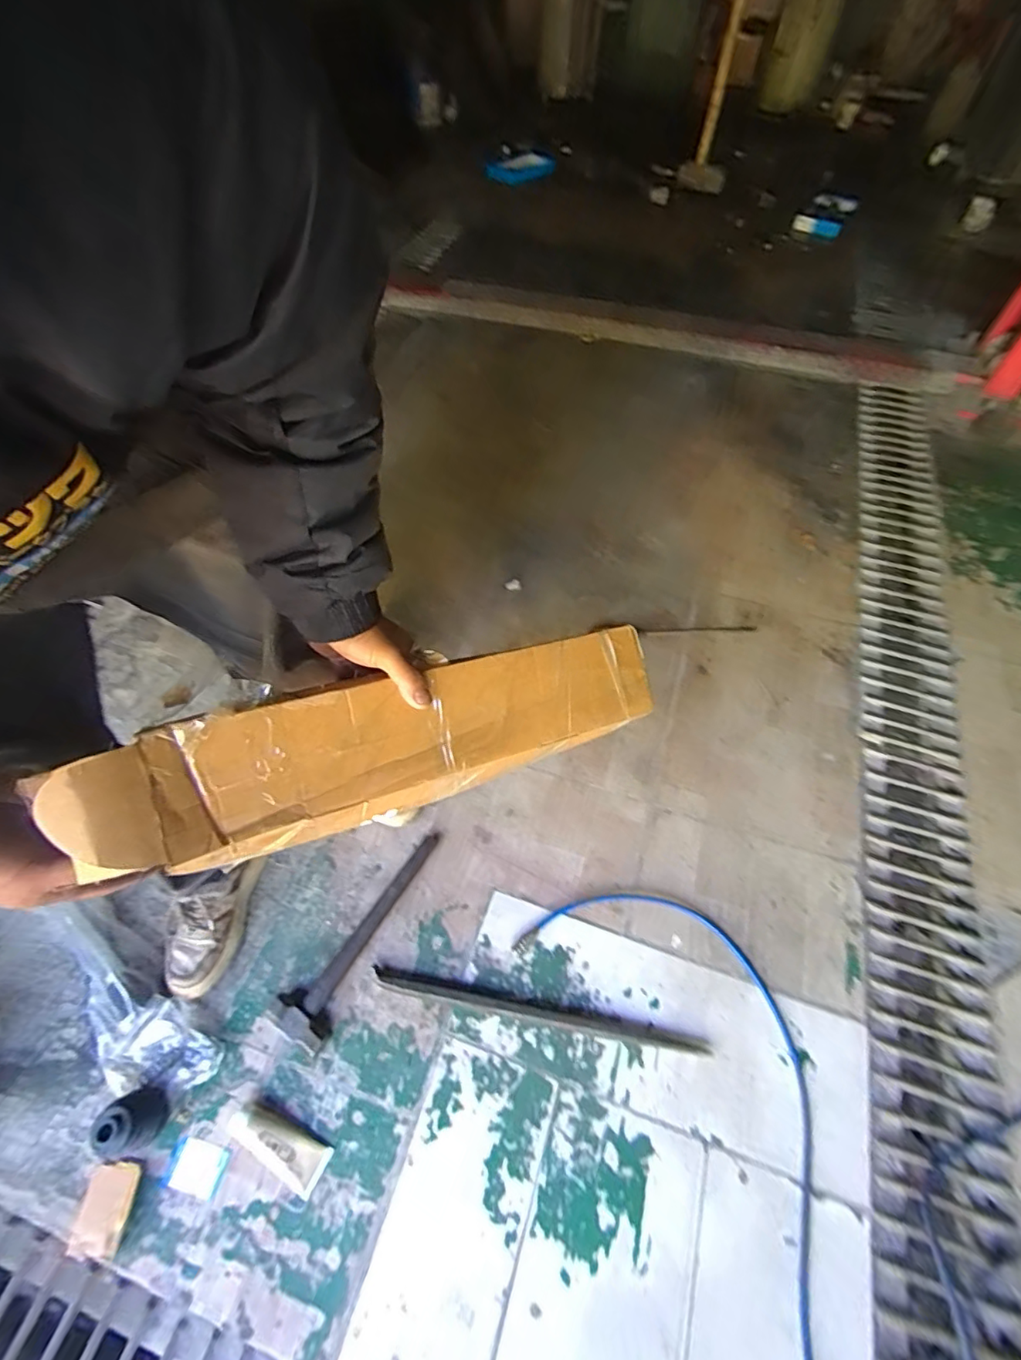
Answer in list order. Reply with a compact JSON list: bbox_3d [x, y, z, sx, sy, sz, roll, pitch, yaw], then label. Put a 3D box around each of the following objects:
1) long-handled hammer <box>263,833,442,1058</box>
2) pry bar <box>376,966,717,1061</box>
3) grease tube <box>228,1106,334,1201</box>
[{"bbox_3d":[-0.253,0.432,0.956,0.096,0.045,0.390,27,61,17],"label":"long-handled hammer"},{"bbox_3d":[0.042,0.546,0.897,0.552,0.029,0.030,10,55,6],"label":"pry bar"},{"bbox_3d":[-0.340,0.679,0.796,0.151,0.041,0.061,24,60,15],"label":"grease tube"}]

